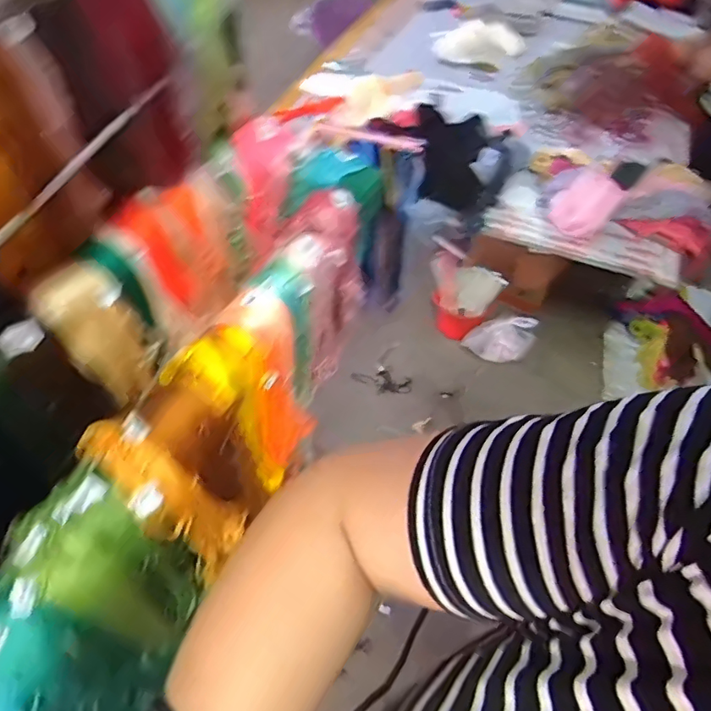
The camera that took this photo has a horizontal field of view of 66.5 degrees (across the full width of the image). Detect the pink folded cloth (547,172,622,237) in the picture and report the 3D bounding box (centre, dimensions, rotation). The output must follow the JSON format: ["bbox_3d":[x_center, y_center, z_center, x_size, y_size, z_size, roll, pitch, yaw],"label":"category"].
[{"bbox_3d":[0.561,-0.378,1.350,0.144,0.108,0.118,-34,60,-26],"label":"pink folded cloth"}]

